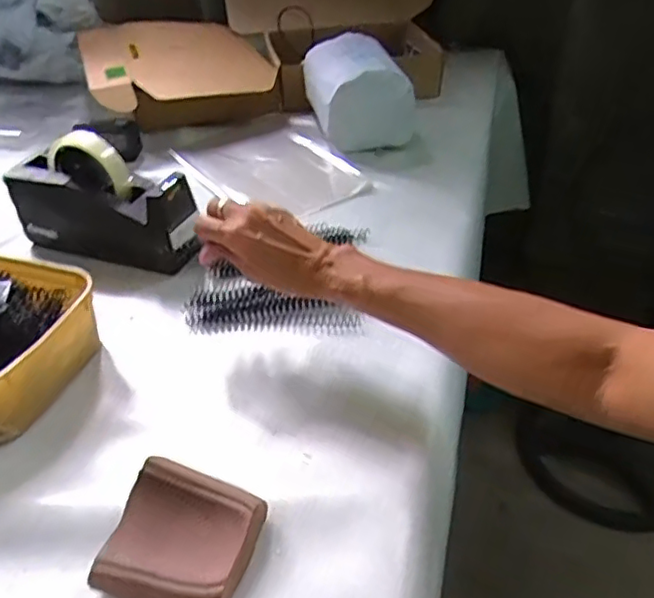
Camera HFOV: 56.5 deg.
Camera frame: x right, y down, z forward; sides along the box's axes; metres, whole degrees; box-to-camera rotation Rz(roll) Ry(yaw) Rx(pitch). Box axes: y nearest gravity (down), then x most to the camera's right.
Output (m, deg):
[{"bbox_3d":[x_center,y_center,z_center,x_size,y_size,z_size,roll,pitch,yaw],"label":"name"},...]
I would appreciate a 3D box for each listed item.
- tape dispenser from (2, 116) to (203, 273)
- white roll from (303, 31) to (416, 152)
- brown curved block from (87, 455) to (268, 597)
[{"bbox_3d":[-0.240,-0.106,0.654,0.203,0.130,0.069,12,41,19],"label":"tape dispenser"},{"bbox_3d":[0.046,-0.299,0.881,0.128,0.116,0.176,-10,39,-8],"label":"white roll"},{"bbox_3d":[-0.091,0.153,0.392,0.088,0.029,0.082,8,40,15],"label":"brown curved block"}]

